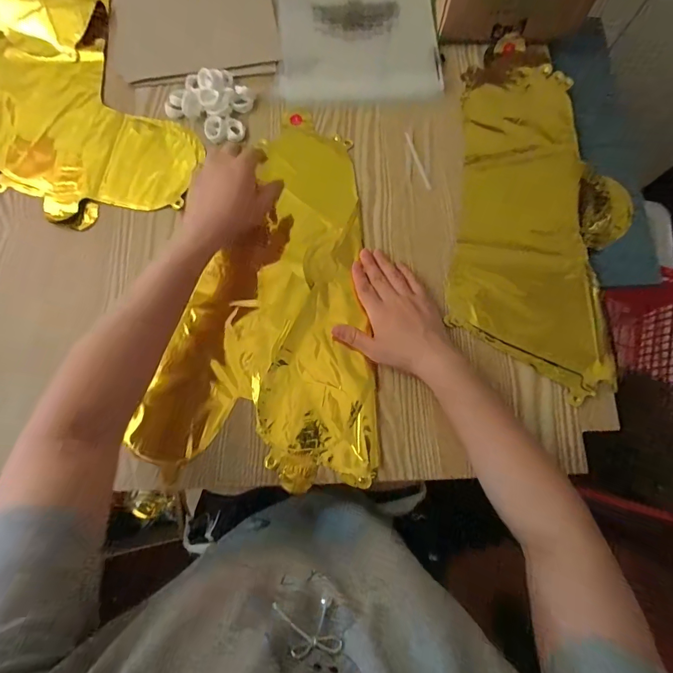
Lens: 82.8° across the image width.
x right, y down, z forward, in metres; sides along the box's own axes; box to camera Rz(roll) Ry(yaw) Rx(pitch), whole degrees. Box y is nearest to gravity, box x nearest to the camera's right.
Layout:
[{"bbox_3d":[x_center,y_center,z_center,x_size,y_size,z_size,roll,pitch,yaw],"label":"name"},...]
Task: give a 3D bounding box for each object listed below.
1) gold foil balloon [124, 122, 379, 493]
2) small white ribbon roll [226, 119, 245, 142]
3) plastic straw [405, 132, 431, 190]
[{"bbox_3d":[-0.056,-0.048,0.439,0.246,0.028,0.395,11,78,2],"label":"gold foil balloon"},{"bbox_3d":[-0.122,-0.251,0.464,0.021,0.007,0.026,0,78,-1],"label":"small white ribbon roll"},{"bbox_3d":[0.098,-0.214,0.463,0.006,0.004,0.084,-16,79,-4],"label":"plastic straw"}]

